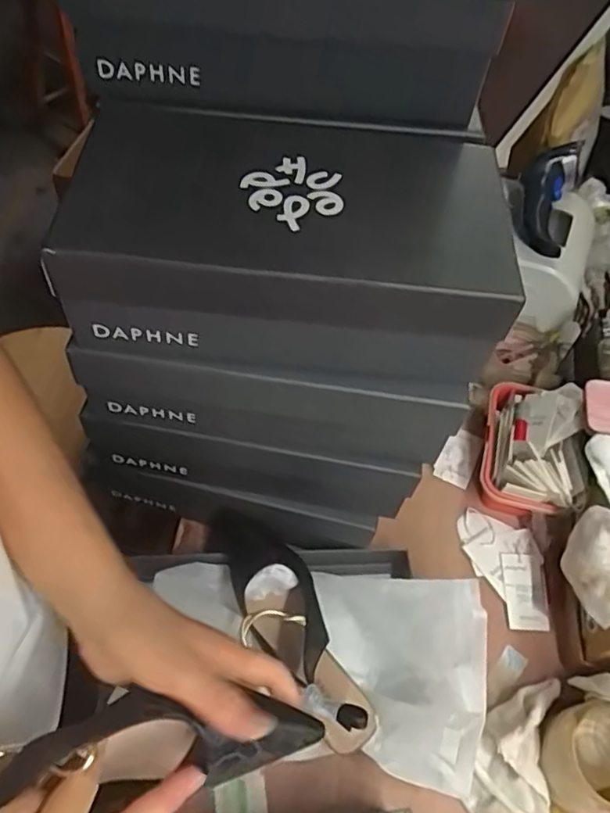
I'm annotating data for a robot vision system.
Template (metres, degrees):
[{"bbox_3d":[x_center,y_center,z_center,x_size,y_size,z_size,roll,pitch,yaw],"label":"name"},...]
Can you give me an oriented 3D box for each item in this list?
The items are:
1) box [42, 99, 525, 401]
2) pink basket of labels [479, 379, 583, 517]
[{"bbox_3d":[-0.007,-0.122,0.456,0.292,0.105,0.171,7,56,0],"label":"box"},{"bbox_3d":[0.258,0.042,0.715,0.099,0.094,0.164,13,56,4],"label":"pink basket of labels"}]

